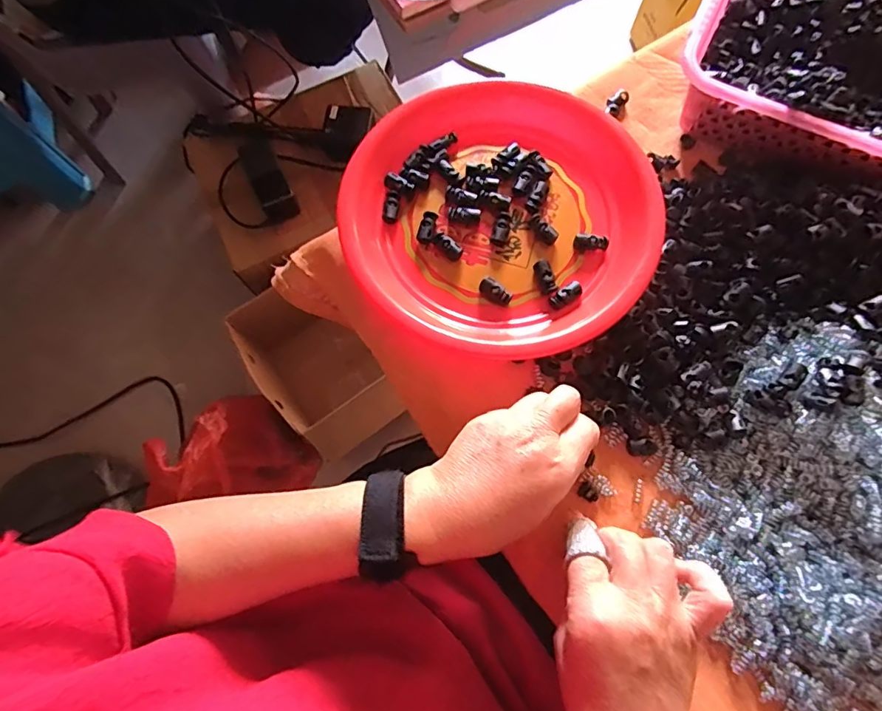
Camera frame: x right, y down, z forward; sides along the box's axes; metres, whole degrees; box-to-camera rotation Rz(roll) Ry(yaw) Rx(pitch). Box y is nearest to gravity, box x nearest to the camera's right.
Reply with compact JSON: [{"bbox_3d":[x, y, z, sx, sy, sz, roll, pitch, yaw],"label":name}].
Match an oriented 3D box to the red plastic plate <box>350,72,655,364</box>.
[{"bbox_3d":[0.050,-0.121,0.415,0.246,0.027,0.242,0,75,1],"label":"red plastic plate"}]

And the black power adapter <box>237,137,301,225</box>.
[{"bbox_3d":[-0.272,-0.276,0.779,0.052,0.033,0.139,-27,73,-7],"label":"black power adapter"}]

